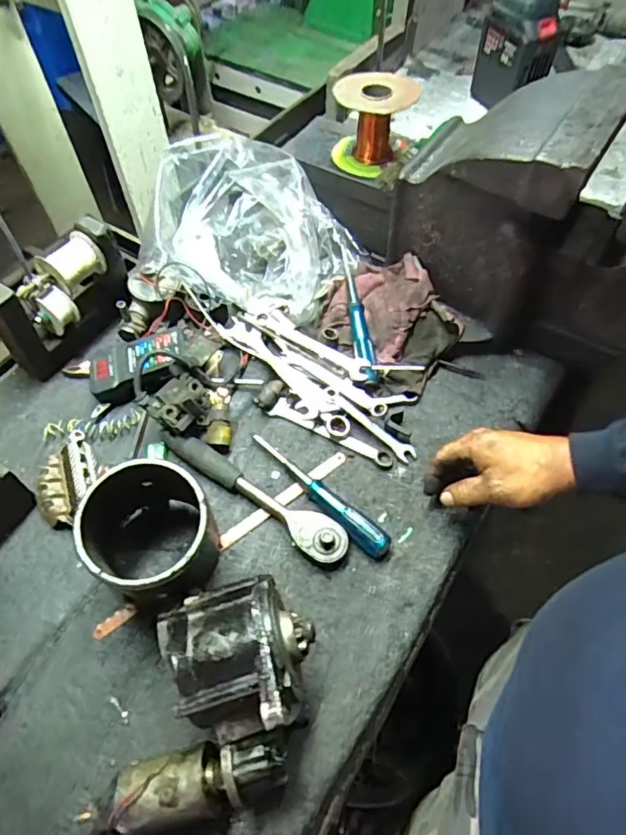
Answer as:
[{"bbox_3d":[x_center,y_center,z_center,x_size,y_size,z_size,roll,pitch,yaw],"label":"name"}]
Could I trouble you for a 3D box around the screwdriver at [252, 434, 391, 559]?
[{"bbox_3d":[0.007,0.078,0.572,0.027,0.022,0.189,-39,64,-22],"label":"screwdriver"}]

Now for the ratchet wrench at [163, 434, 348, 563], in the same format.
[{"bbox_3d":[-0.067,0.082,0.559,0.227,0.028,0.042,27,61,17],"label":"ratchet wrench"}]

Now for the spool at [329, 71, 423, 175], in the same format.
[{"bbox_3d":[0.072,-0.351,0.630,0.097,0.087,0.086,10,58,7],"label":"spool"}]

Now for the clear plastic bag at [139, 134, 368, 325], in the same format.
[{"bbox_3d":[-0.075,-0.238,0.693,0.262,0.136,0.186,12,58,8],"label":"clear plastic bag"}]

